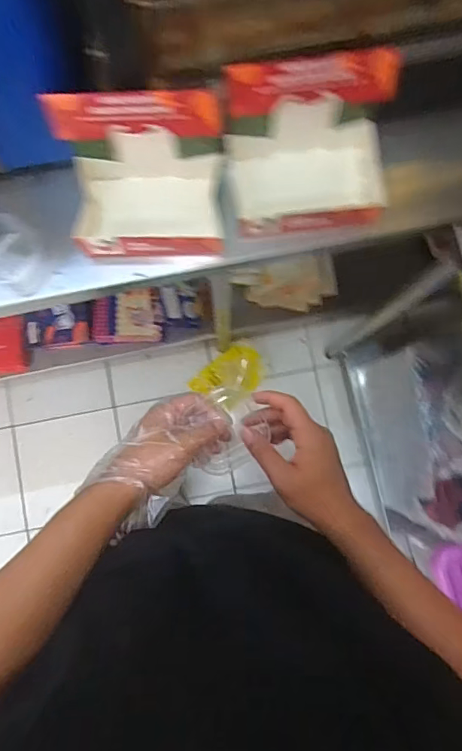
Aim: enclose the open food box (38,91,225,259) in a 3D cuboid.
[{"bbox_3d":[-0.100,-0.222,0.570,0.183,0.174,0.130,-5,84,-2],"label":"open food box"}]

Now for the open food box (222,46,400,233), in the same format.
[{"bbox_3d":[0.094,-0.253,0.571,0.185,0.186,0.126,-6,84,-2],"label":"open food box"}]

